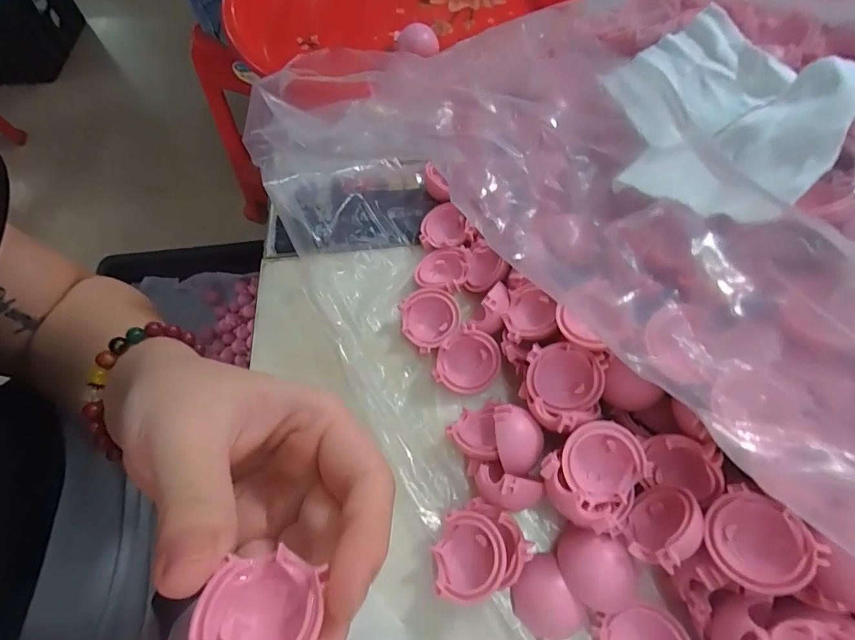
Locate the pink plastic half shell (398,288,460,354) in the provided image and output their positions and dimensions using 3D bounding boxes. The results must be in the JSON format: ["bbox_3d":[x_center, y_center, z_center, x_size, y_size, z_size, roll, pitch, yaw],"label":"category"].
[{"bbox_3d":[0.001,0.000,0.222,0.028,0.013,0.028,-4,63,1],"label":"pink plastic half shell"}]

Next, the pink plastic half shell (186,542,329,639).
[{"bbox_3d":[-0.040,0.071,0.107,0.027,0.014,0.026,6,64,6],"label":"pink plastic half shell"}]

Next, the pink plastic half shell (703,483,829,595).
[{"bbox_3d":[0.108,0.073,0.148,0.028,0.014,0.028,-2,82,16],"label":"pink plastic half shell"}]

